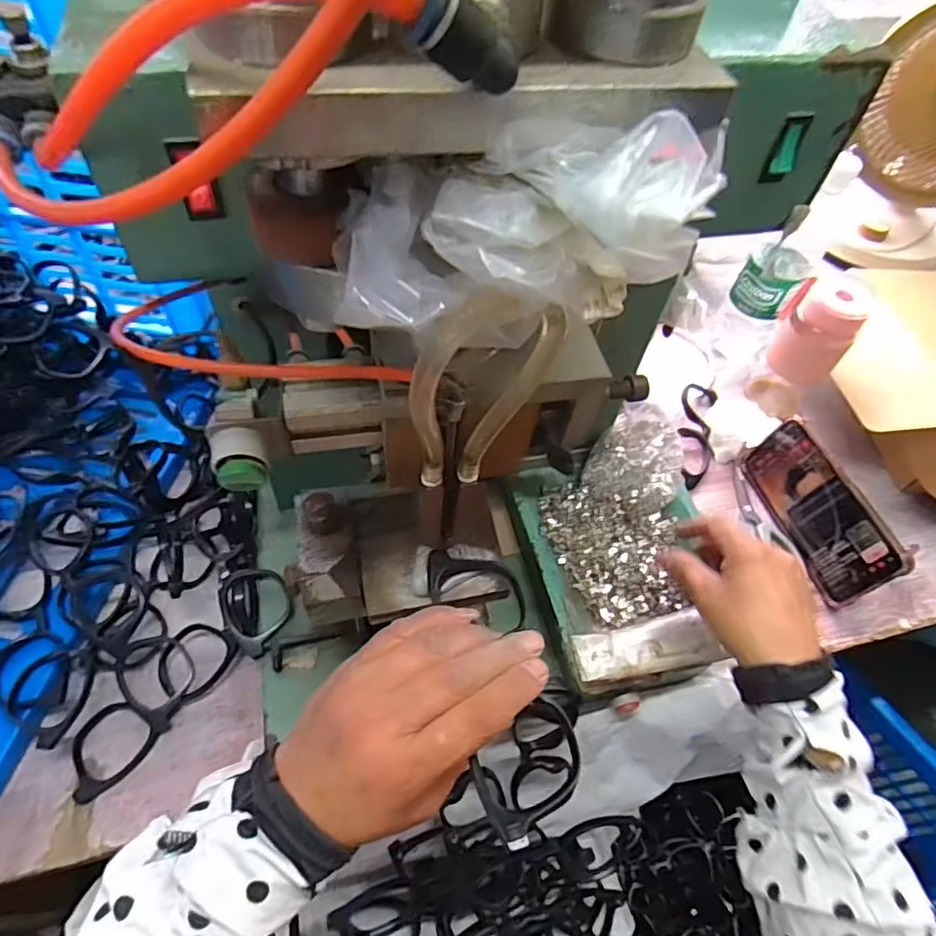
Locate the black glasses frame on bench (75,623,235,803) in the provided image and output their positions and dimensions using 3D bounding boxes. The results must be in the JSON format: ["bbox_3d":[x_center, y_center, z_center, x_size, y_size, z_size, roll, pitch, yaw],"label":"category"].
[{"bbox_3d":[-0.232,0.169,0.436,0.048,0.018,0.136,34,59,18],"label":"black glasses frame on bench"}]

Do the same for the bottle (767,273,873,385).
[{"bbox_3d":[0.354,-0.141,0.613,0.071,0.113,0.053,33,58,18],"label":"bottle"}]

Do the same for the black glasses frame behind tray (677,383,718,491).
[{"bbox_3d":[0.244,-0.042,0.639,0.040,0.019,0.145,16,55,7],"label":"black glasses frame behind tray"}]

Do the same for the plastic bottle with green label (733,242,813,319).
[{"bbox_3d":[0.336,-0.205,0.666,0.053,0.062,0.063,-37,65,-27],"label":"plastic bottle with green label"}]

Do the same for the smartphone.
[{"bbox_3d":[0.323,0.036,0.554,0.014,0.081,0.165,-2,54,-25],"label":"smartphone"}]

